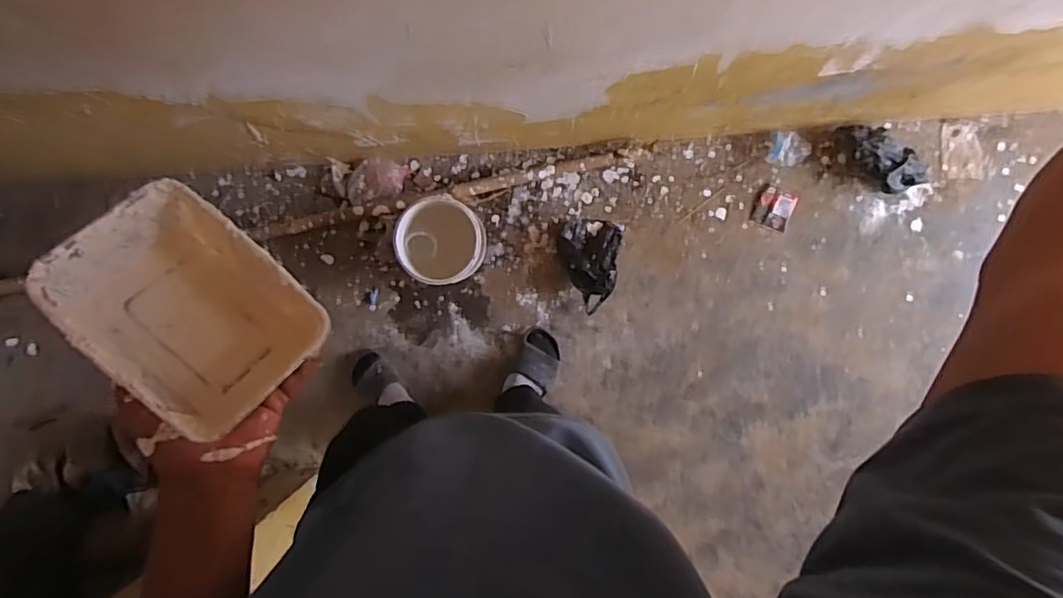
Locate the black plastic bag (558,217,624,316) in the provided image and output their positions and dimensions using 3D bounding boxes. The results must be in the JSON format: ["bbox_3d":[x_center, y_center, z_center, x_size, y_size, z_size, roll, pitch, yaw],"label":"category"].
[{"bbox_3d":[0.130,-0.080,1.385,0.148,0.104,0.219,10,94,-1],"label":"black plastic bag"}]

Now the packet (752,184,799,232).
[{"bbox_3d":[0.581,-0.215,1.416,0.084,0.005,0.090,23,97,8],"label":"packet"}]

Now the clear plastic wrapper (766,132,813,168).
[{"bbox_3d":[0.607,-0.350,1.392,0.093,0.033,0.073,11,94,-1],"label":"clear plastic wrapper"}]

